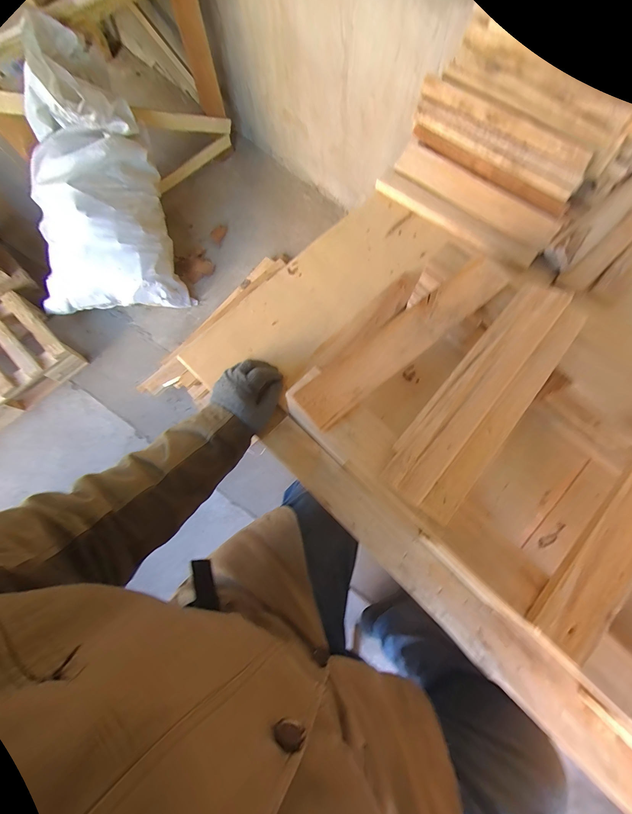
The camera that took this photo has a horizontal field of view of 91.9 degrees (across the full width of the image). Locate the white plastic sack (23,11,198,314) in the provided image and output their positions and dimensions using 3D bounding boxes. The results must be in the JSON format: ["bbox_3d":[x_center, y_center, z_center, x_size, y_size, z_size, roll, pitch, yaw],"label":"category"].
[{"bbox_3d":[-0.836,-0.767,1.068,0.539,0.223,0.821,-7,107,-3],"label":"white plastic sack"}]

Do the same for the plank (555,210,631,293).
[{"bbox_3d":[0.600,-0.342,0.593,0.347,0.020,0.048,-43,94,-7],"label":"plank"}]

